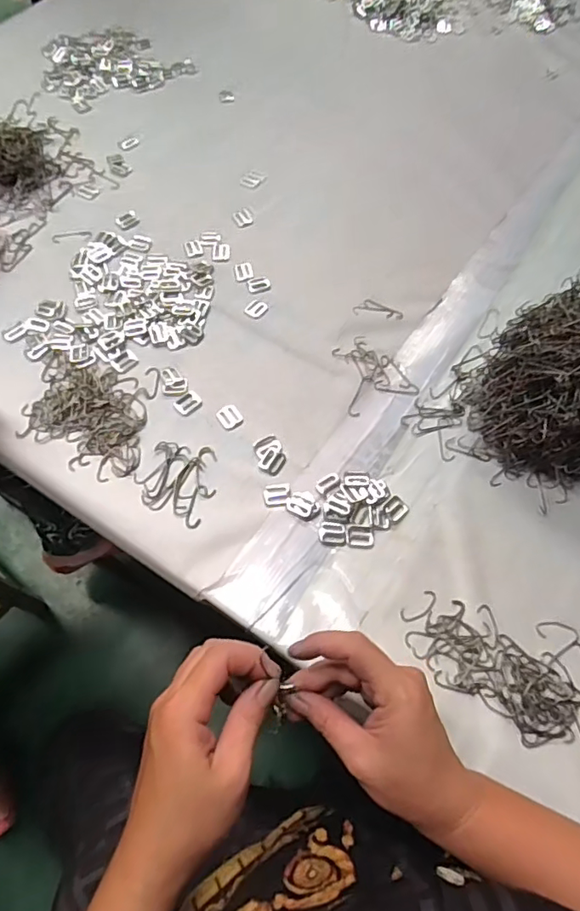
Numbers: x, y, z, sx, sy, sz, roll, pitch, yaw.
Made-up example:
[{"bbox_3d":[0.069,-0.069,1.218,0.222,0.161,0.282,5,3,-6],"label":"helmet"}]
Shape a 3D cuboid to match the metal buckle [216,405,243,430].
[{"bbox_3d":[-0.054,-0.035,0.488,0.019,0.004,0.022,-30,69,-16],"label":"metal buckle"}]

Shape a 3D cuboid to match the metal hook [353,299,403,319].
[{"bbox_3d":[0.090,-0.150,0.552,0.049,0.004,0.023,4,64,-1],"label":"metal hook"}]

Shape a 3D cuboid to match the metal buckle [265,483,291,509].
[{"bbox_3d":[-0.010,0.033,0.457,0.022,0.004,0.021,-7,65,-6],"label":"metal buckle"}]

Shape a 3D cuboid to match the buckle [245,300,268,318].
[{"bbox_3d":[-0.034,-0.148,0.544,0.018,0.004,0.020,30,67,12],"label":"buckle"}]

